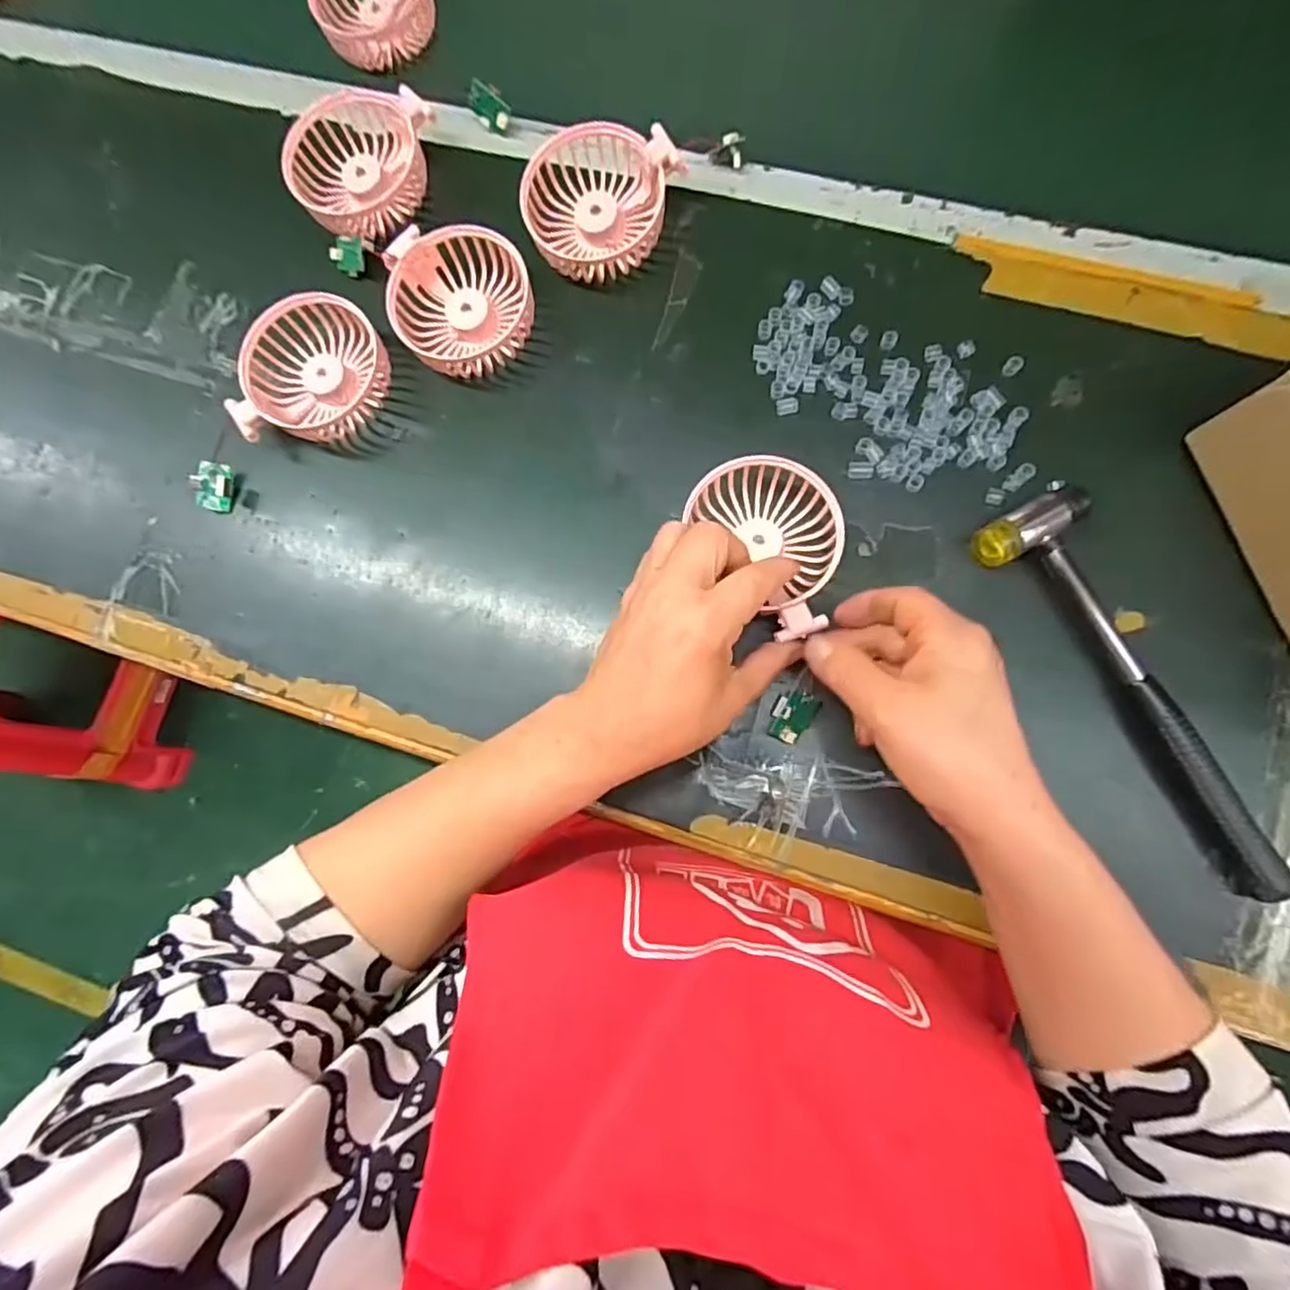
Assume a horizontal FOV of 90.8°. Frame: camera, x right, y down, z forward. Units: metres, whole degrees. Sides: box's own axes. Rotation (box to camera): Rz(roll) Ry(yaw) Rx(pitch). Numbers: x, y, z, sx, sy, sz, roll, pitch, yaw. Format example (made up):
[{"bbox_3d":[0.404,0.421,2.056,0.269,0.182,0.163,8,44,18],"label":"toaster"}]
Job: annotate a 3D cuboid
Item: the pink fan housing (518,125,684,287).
[{"bbox_3d":[-0.027,-0.284,0.411,0.098,0.035,0.088,4,84,6],"label":"pink fan housing"}]

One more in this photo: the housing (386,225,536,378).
[{"bbox_3d":[-0.118,-0.225,0.414,0.086,0.034,0.088,-1,84,5],"label":"housing"}]

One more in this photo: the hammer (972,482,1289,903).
[{"bbox_3d":[0.279,0.021,0.349,0.057,0.024,0.238,-33,82,1],"label":"hammer"}]

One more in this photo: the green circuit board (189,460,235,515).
[{"bbox_3d":[-0.285,-0.105,0.420,0.016,0.019,0.030,6,84,6],"label":"green circuit board"}]

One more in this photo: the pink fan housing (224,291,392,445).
[{"bbox_3d":[-0.213,-0.179,0.415,0.090,0.034,0.092,4,84,6],"label":"pink fan housing"}]

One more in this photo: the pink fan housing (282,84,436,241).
[{"bbox_3d":[-0.191,-0.323,0.429,0.087,0.030,0.094,-1,84,5],"label":"pink fan housing"}]

